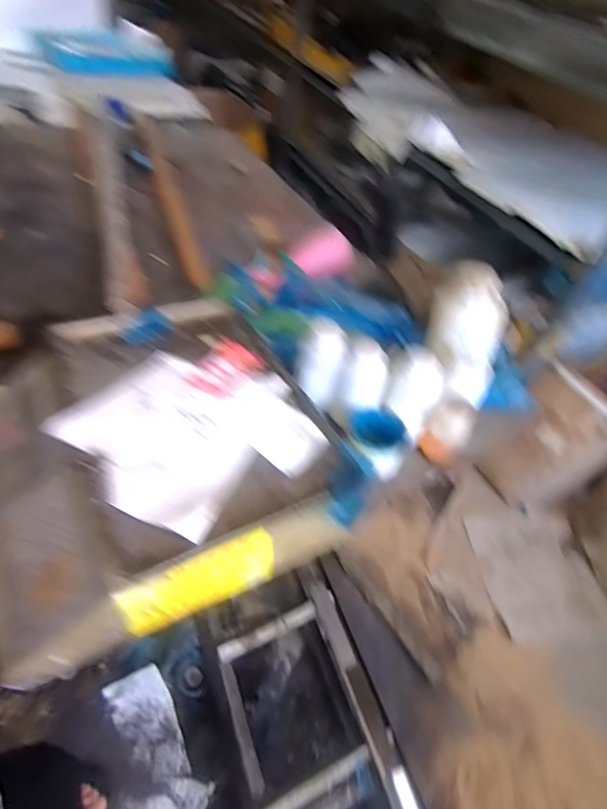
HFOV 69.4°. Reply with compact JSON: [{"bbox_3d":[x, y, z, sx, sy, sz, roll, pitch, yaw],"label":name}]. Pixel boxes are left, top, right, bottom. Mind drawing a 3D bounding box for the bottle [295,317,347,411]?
[{"bbox_3d":[0.021,-0.056,0.617,0.064,0.108,0.056,20,47,4],"label":"bottle"}]

